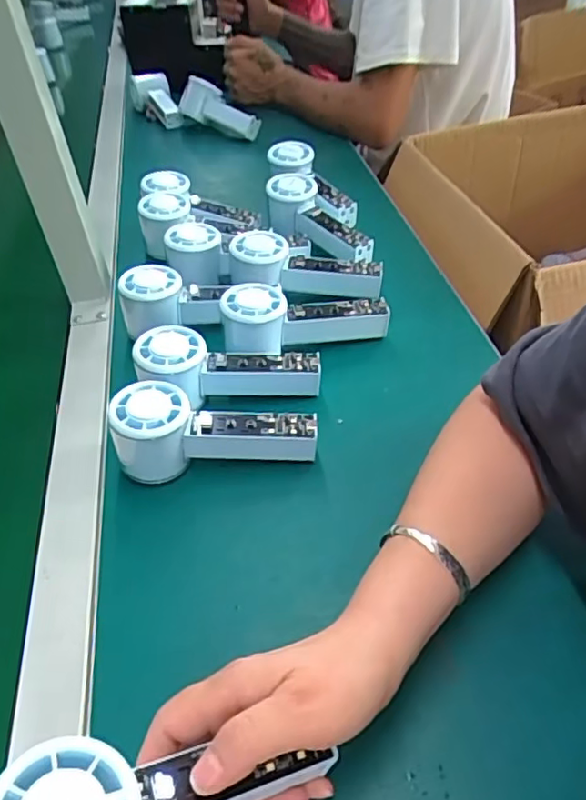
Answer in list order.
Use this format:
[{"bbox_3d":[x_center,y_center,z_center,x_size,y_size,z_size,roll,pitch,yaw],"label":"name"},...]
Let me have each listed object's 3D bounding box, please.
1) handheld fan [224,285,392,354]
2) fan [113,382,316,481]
[{"bbox_3d":[0.012,-0.078,0.558,0.151,0.055,0.049,-12,43,-8],"label":"handheld fan"},{"bbox_3d":[-0.061,0.027,0.473,0.152,0.061,0.052,3,41,-11],"label":"fan"}]

